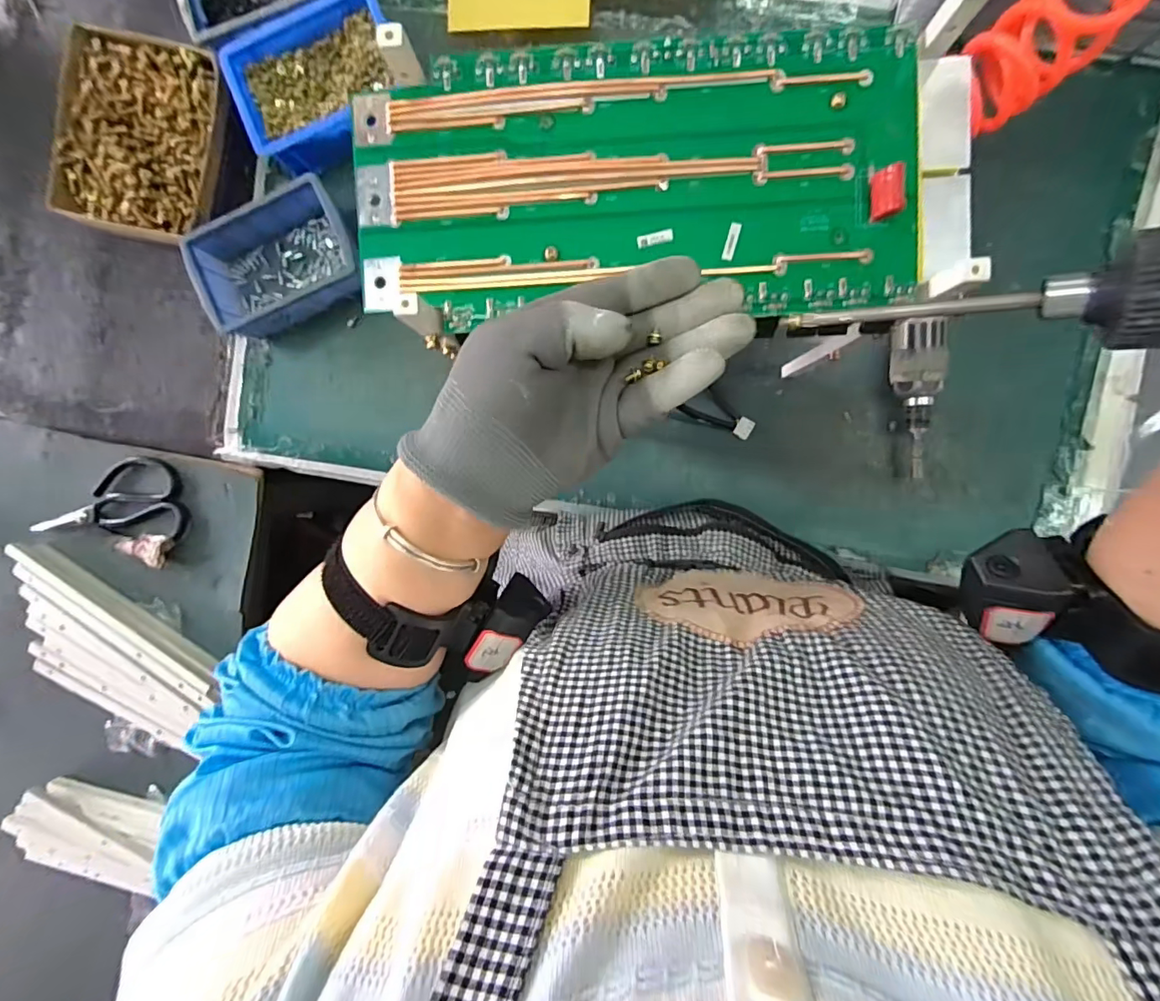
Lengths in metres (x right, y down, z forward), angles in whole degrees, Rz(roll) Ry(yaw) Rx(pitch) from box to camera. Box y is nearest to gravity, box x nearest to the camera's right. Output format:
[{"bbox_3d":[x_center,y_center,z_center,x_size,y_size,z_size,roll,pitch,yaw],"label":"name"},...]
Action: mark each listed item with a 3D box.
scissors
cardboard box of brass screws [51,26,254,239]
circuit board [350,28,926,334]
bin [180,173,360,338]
[{"bbox_3d":[-0.482,-0.005,0.528,0.160,0.012,0.083,6,96,3],"label":"scissors"},{"bbox_3d":[-0.402,-0.336,0.487,0.156,0.047,0.173,14,96,2],"label":"cardboard box of brass screws"},{"bbox_3d":[0.025,-0.165,0.266,0.286,0.012,0.133,-1,91,4],"label":"circuit board"},{"bbox_3d":[-0.284,-0.226,0.484,0.146,0.054,0.099,-29,91,5],"label":"bin"}]

